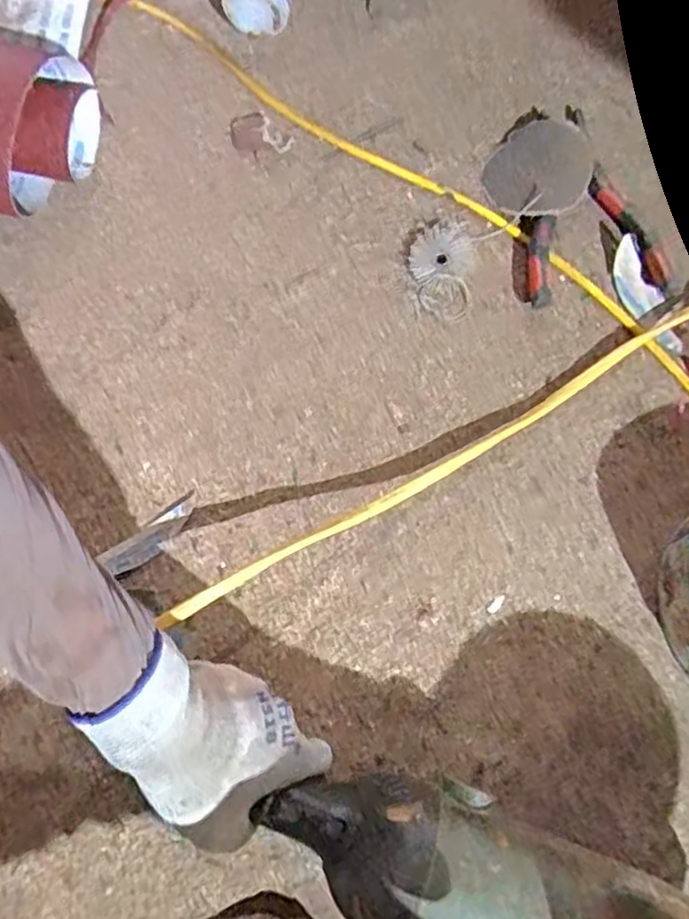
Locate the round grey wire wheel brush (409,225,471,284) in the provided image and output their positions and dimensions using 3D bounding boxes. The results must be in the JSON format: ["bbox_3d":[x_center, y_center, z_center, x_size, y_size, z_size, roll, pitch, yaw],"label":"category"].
[{"bbox_3d":[0.072,-0.156,0.538,0.044,0.007,0.050,5,75,0],"label":"round grey wire wheel brush"}]

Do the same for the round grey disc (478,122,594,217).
[{"bbox_3d":[0.156,-0.229,0.562,0.074,0.013,0.096,42,78,9],"label":"round grey disc"}]

